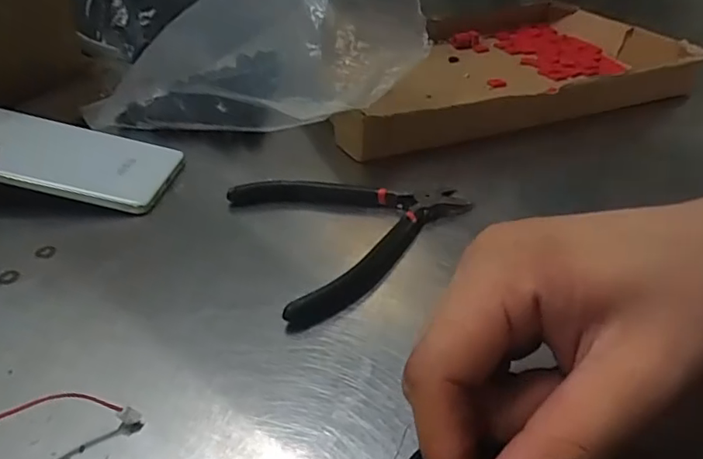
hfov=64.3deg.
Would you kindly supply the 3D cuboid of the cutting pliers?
[{"bbox_3d":[0.004,-0.006,0.336,0.128,0.012,0.123,-16,38,-18],"label":"cutting pliers"}]

